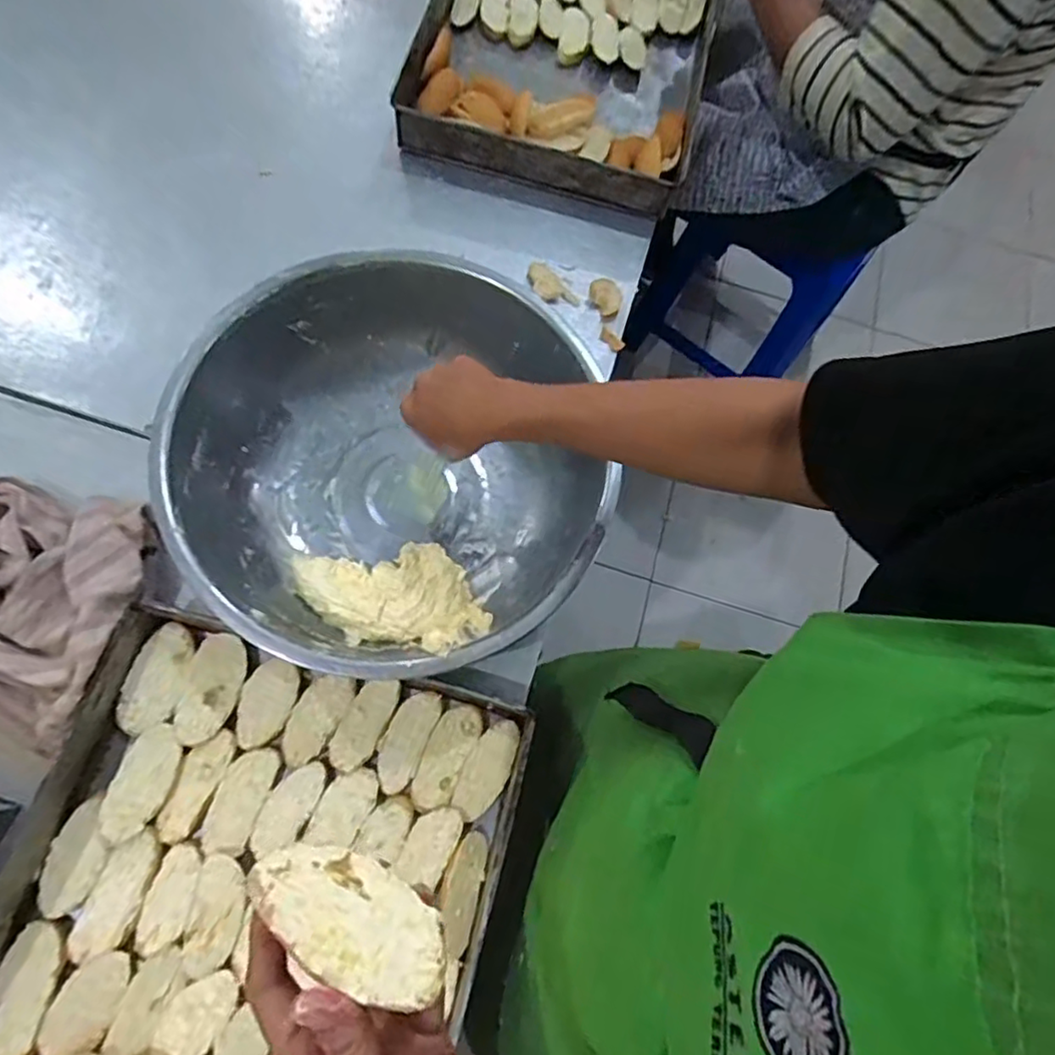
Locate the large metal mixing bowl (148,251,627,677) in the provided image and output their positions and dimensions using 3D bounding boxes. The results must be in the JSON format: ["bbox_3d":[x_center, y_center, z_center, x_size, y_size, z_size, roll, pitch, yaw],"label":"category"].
[{"bbox_3d":[-0.118,-0.049,0.574,0.345,0.135,0.355,-3,71,-6],"label":"large metal mixing bowl"}]

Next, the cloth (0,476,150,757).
[{"bbox_3d":[-0.446,0.067,0.552,0.202,0.070,0.233,2,71,-5],"label":"cloth"}]

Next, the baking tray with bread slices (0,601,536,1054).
[{"bbox_3d":[-0.240,0.395,0.475,0.363,0.067,0.604,15,70,0],"label":"baking tray with bread slices"}]

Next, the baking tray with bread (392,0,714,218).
[{"bbox_3d":[0.072,-0.735,0.888,0.385,0.072,0.673,14,70,0],"label":"baking tray with bread"}]

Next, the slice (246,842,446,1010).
[{"bbox_3d":[-0.072,0.158,0.258,0.087,0.004,0.044,23,36,20],"label":"slice"}]

